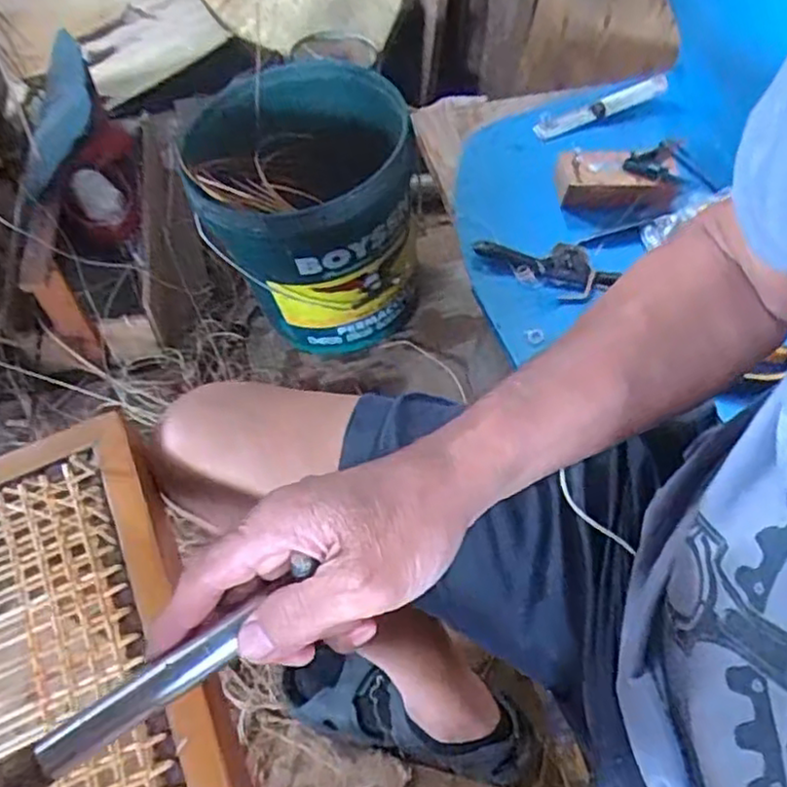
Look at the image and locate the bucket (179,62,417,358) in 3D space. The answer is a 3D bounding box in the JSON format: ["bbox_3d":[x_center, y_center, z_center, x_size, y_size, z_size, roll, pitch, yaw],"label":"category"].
[{"bbox_3d":[-0.123,-0.262,1.042,0.300,0.331,0.322,-13,58,-5],"label":"bucket"}]

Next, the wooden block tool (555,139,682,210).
[{"bbox_3d":[0.251,-0.245,0.776,0.135,0.038,0.067,-4,57,1],"label":"wooden block tool"}]

